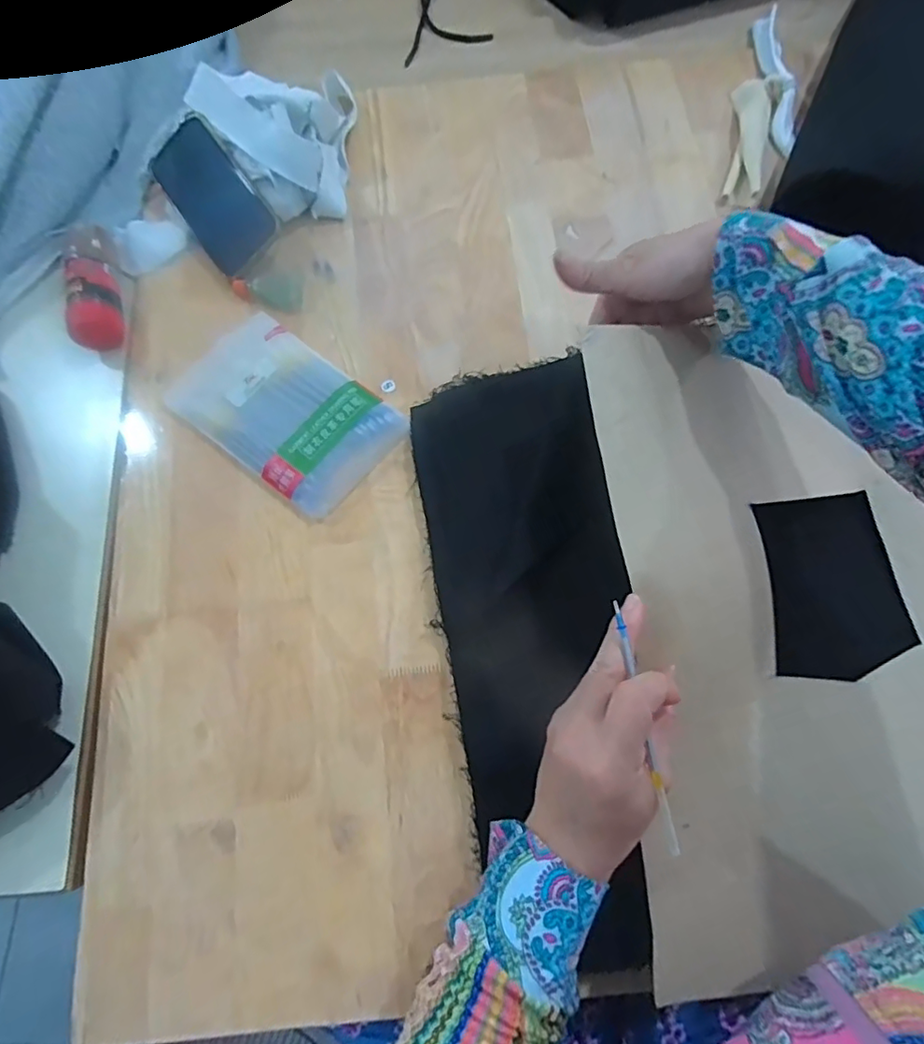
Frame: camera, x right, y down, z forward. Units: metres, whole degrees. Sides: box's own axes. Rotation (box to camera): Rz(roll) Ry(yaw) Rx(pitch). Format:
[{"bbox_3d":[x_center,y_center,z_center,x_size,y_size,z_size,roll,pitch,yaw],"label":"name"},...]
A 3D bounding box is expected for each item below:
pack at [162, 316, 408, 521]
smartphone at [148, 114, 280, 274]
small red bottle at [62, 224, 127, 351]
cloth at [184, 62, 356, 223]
[{"bbox_3d":[-0.147,-0.094,0.449,0.177,0.016,0.112,38,78,12],"label":"pack"},{"bbox_3d":[-0.226,-0.300,0.496,0.070,0.015,0.138,-36,88,12],"label":"smartphone"},{"bbox_3d":[-0.328,-0.214,0.477,0.040,0.038,0.111,-14,73,-2],"label":"small red bottle"},{"bbox_3d":[-0.165,-0.358,0.503,0.137,0.068,0.154,-16,73,-3],"label":"cloth"}]

